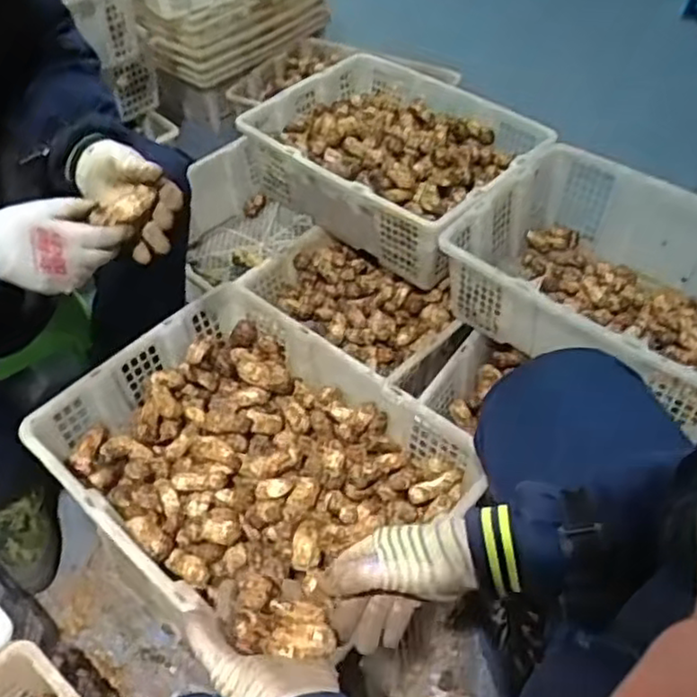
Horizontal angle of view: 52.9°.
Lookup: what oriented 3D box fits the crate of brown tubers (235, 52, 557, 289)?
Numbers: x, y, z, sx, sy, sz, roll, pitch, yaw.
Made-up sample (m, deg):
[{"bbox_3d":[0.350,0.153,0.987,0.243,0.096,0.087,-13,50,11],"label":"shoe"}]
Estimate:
[{"bbox_3d":[0.082,-0.342,1.297,0.349,0.178,0.490,-36,56,-29],"label":"crate of brown tubers"}]

